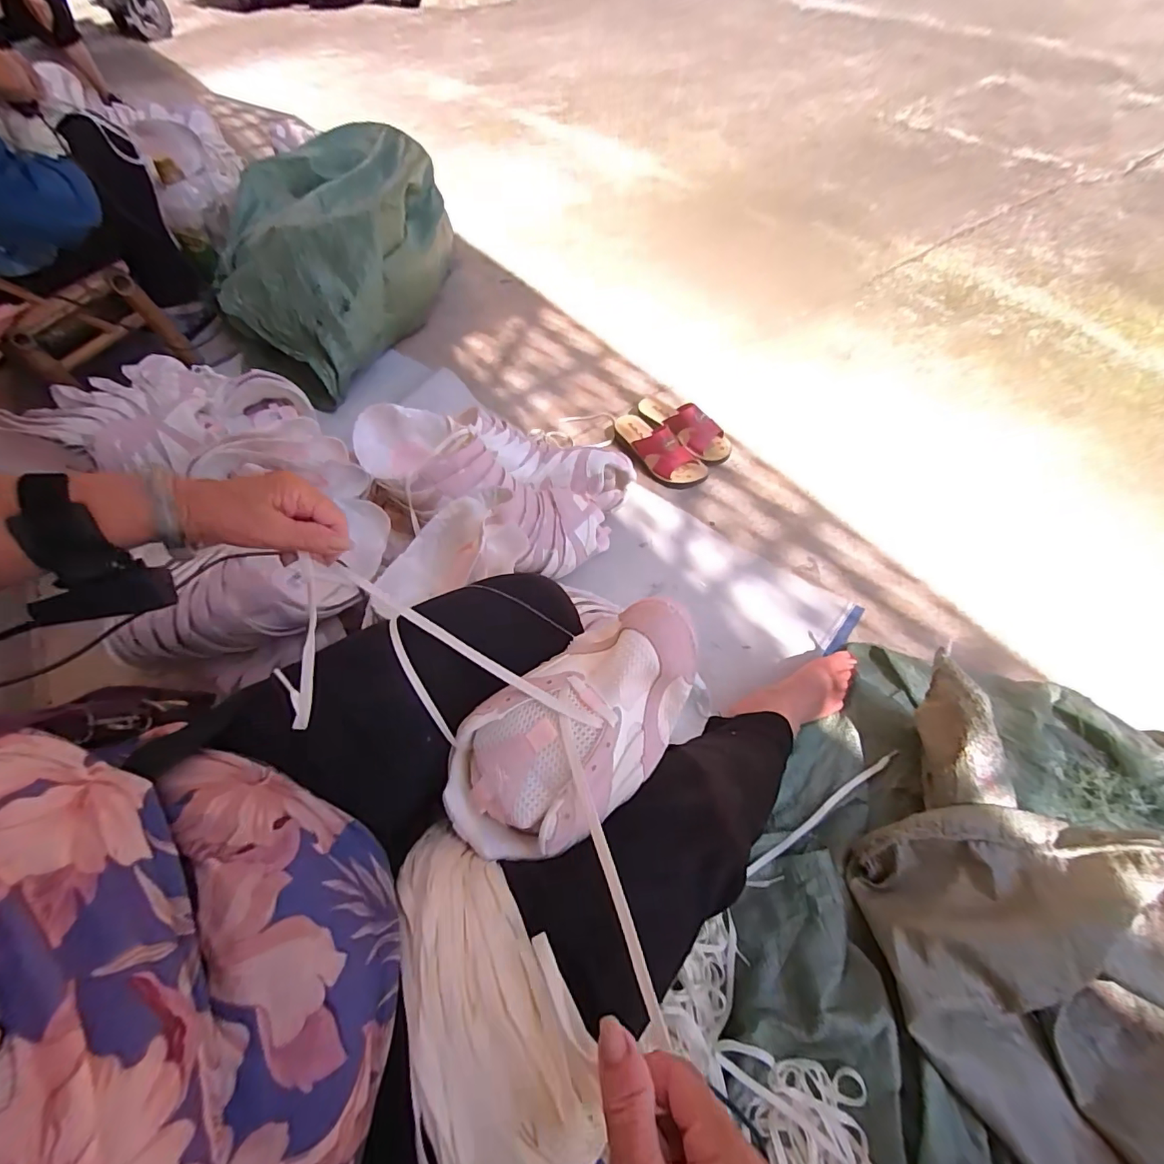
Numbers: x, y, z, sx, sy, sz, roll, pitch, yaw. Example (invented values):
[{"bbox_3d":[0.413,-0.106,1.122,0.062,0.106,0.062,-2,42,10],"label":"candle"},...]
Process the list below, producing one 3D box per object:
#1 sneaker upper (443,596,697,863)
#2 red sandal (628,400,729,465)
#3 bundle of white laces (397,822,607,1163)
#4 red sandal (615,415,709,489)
[{"bbox_3d":[-0.007,0.099,0.365,0.211,0.066,0.117,-39,64,-19],"label":"sneaker upper"},{"bbox_3d":[0.200,-0.324,1.019,0.231,0.076,0.076,39,71,24],"label":"red sandal"},{"bbox_3d":[-0.054,0.242,0.296,0.089,0.068,0.193,-20,60,-6],"label":"bundle of white laces"},{"bbox_3d":[0.144,-0.272,0.989,0.086,0.081,0.228,-38,63,-15],"label":"red sandal"}]

